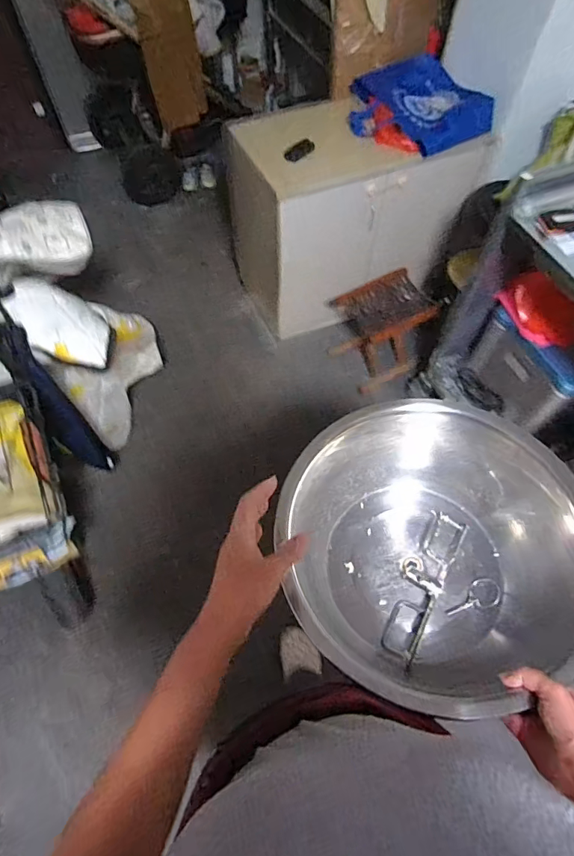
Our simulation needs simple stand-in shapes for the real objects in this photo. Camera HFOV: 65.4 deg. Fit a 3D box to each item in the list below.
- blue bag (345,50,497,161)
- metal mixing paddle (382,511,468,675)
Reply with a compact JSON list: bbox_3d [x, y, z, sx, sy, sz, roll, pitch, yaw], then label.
[{"bbox_3d":[0.455,-1.101,1.521,0.453,0.112,0.407,9,61,4],"label":"blue bag"},{"bbox_3d":[0.208,0.236,0.682,0.065,0.040,0.243,25,64,12],"label":"metal mixing paddle"}]

